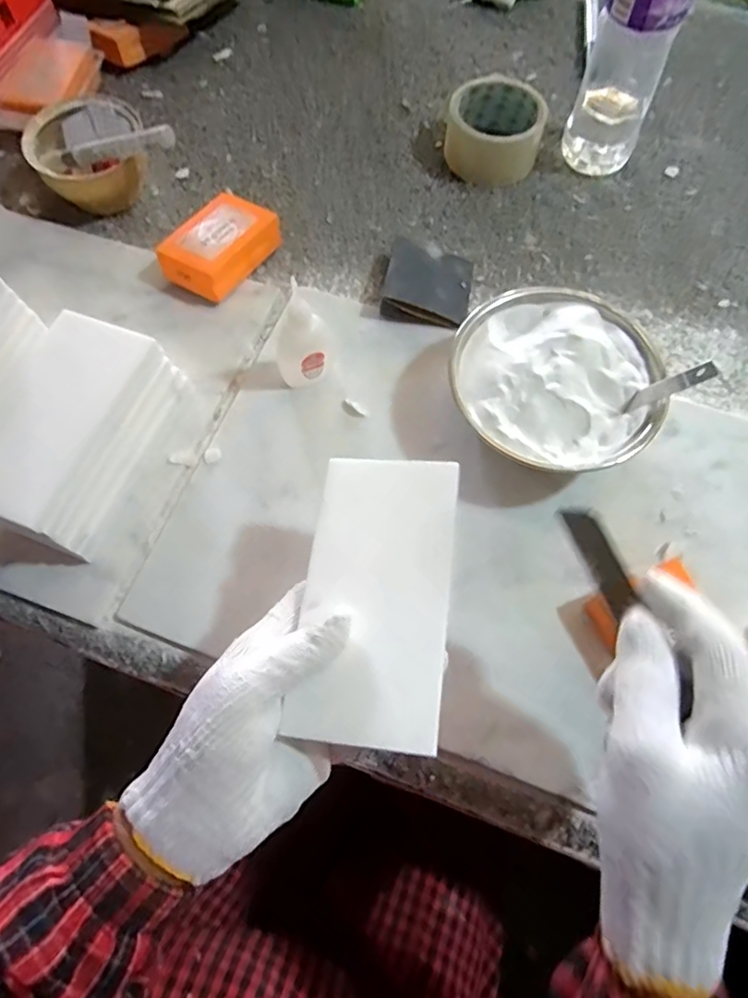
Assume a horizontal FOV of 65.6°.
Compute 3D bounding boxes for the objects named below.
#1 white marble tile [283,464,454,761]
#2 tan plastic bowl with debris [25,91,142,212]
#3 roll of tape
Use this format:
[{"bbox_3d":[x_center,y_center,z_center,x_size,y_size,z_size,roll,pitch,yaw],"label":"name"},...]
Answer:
[{"bbox_3d":[0.002,0.047,0.299,0.073,0.010,0.147,4,66,2],"label":"white marble tile"},{"bbox_3d":[-0.254,-0.309,0.523,0.096,0.061,0.100,0,66,0],"label":"tan plastic bowl with debris"},{"bbox_3d":[0.114,-0.347,0.548,0.087,0.045,0.092,0,66,0],"label":"roll of tape"}]

